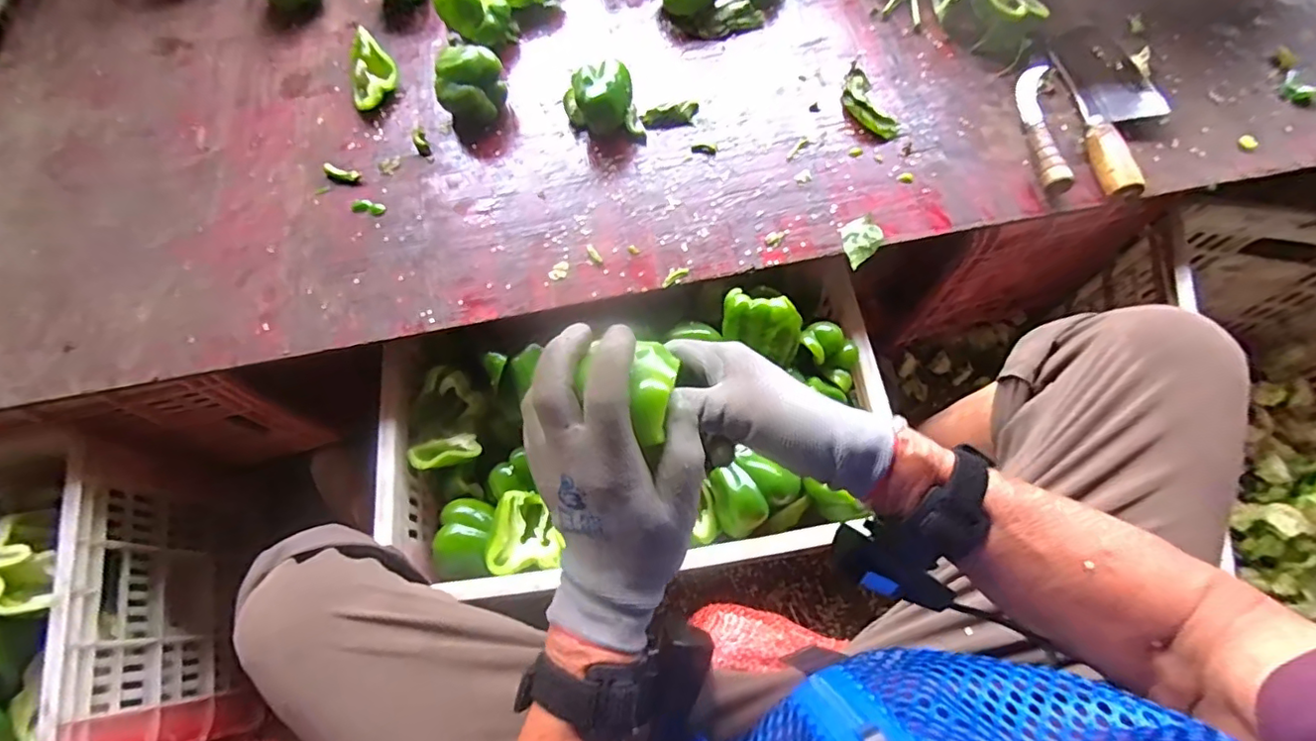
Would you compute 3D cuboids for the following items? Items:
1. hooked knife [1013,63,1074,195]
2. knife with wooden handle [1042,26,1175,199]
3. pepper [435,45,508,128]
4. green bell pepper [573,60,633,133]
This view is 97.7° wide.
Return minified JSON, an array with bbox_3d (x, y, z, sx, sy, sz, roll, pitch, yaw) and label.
[{"bbox_3d":[0.403,-0.266,0.605,0.035,0.031,0.187,9,68,6],"label":"hooked knife"},{"bbox_3d":[0.485,-0.282,0.607,0.090,0.033,0.243,-3,68,2],"label":"knife with wooden handle"},{"bbox_3d":[-0.205,-0.311,0.636,0.077,0.069,0.061,-22,68,-6],"label":"pepper"},{"bbox_3d":[-0.055,-0.286,0.621,0.060,0.061,0.066,-1,68,2],"label":"green bell pepper"}]

